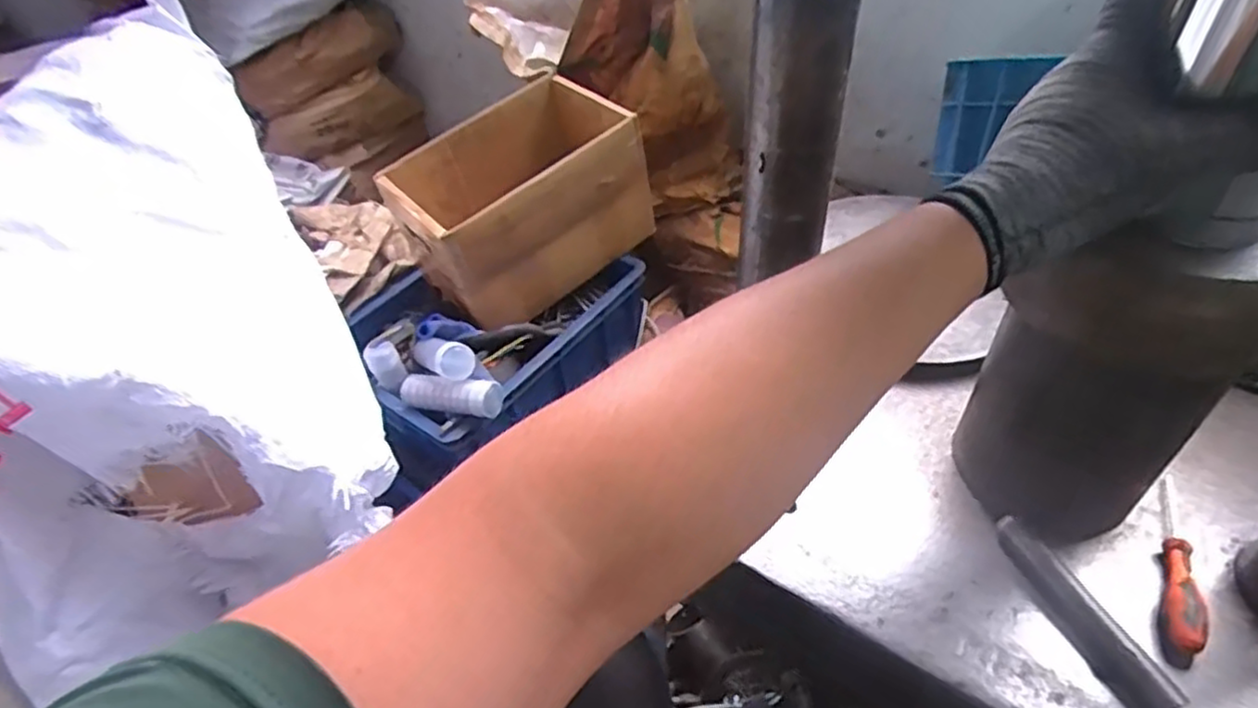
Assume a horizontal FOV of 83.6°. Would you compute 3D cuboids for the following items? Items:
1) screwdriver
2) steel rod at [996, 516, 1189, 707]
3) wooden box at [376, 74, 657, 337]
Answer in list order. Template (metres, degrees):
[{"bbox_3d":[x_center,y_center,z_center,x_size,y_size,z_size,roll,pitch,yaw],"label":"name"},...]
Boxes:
[{"bbox_3d":[0.382,0.142,0.492,0.022,0.026,0.159,17,48,20],"label":"screwdriver"},{"bbox_3d":[0.298,0.172,0.469,0.026,0.021,0.139,-19,46,-14],"label":"steel rod"},{"bbox_3d":[-0.146,-0.215,0.999,0.333,0.199,0.203,-33,51,-26],"label":"wooden box"}]

